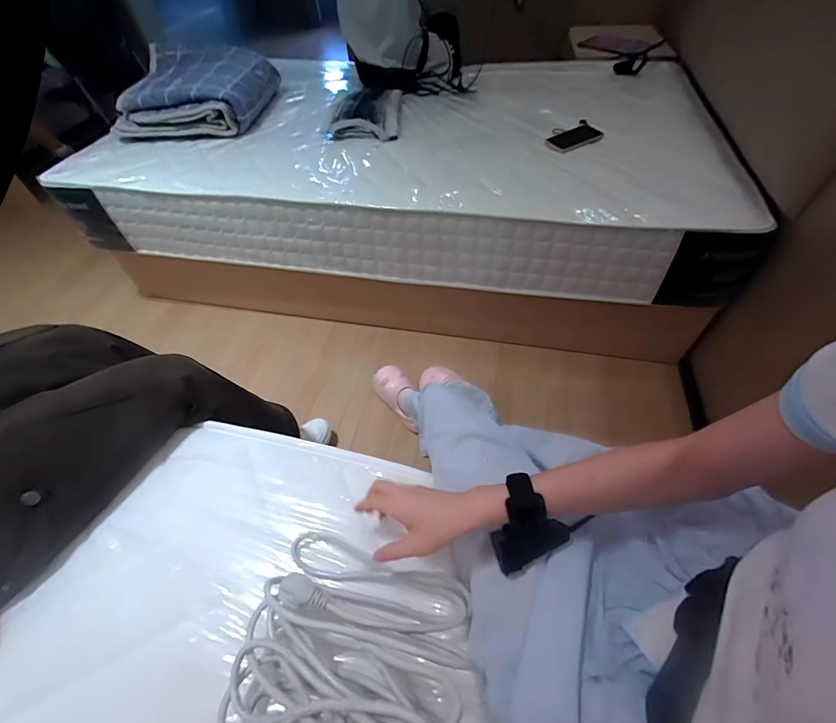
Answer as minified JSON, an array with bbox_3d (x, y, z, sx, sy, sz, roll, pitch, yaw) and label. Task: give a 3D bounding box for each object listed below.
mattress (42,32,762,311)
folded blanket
[{"bbox_3d":[-0.061,-0.689,1.318,1.879,0.249,0.946,7,52,9],"label":"mattress"},{"bbox_3d":[-0.746,-0.916,1.316,0.432,0.165,0.440,-2,52,1],"label":"folded blanket"}]

